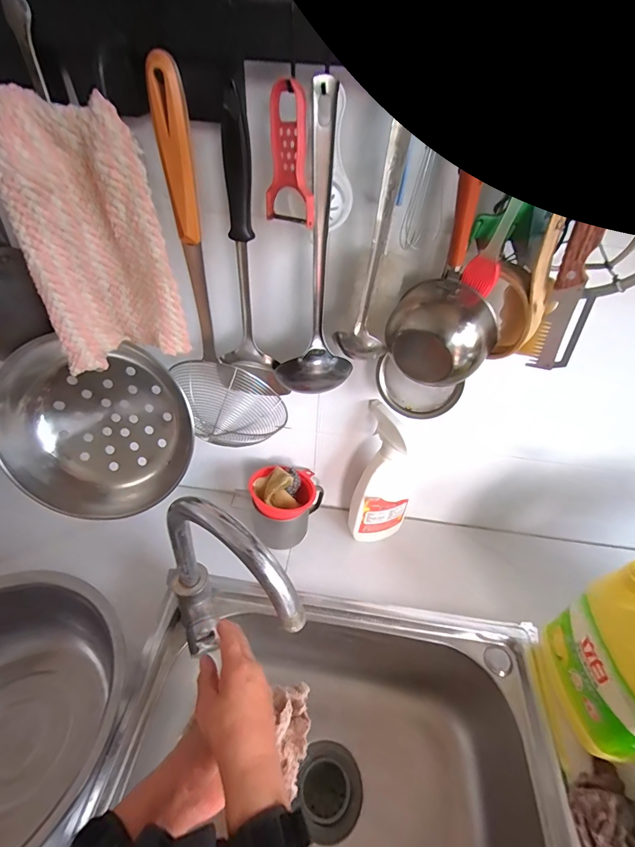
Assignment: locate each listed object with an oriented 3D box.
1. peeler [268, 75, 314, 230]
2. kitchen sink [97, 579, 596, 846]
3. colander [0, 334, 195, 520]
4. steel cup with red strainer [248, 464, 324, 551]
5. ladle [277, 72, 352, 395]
[{"bbox_3d":[-0.022,-0.220,0.324,0.014,0.097,0.051,-27,50,-30],"label":"peeler"},{"bbox_3d":[0.027,0.473,0.514,0.519,0.227,0.386,6,41,2],"label":"kitchen sink"},{"bbox_3d":[-0.264,-0.003,0.473,0.202,0.231,0.105,-11,5,-28],"label":"colander"},{"bbox_3d":[-0.049,0.132,0.636,0.111,0.123,0.091,0,41,-4],"label":"steel cup with red strainer"},{"bbox_3d":[0.001,-0.141,0.387,0.076,0.300,0.043,10,41,7],"label":"ladle"}]

